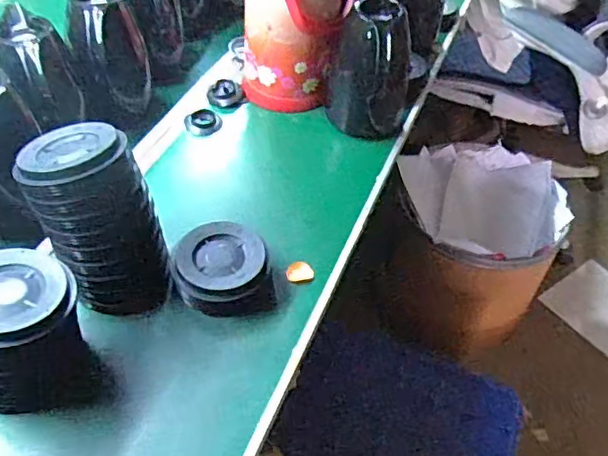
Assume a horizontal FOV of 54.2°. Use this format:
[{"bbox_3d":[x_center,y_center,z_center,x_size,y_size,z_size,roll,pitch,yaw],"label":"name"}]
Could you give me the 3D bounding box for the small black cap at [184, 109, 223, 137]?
[{"bbox_3d":[-0.166,-0.174,0.986,0.057,0.019,0.051,-18,51,-20],"label":"small black cap"}]

